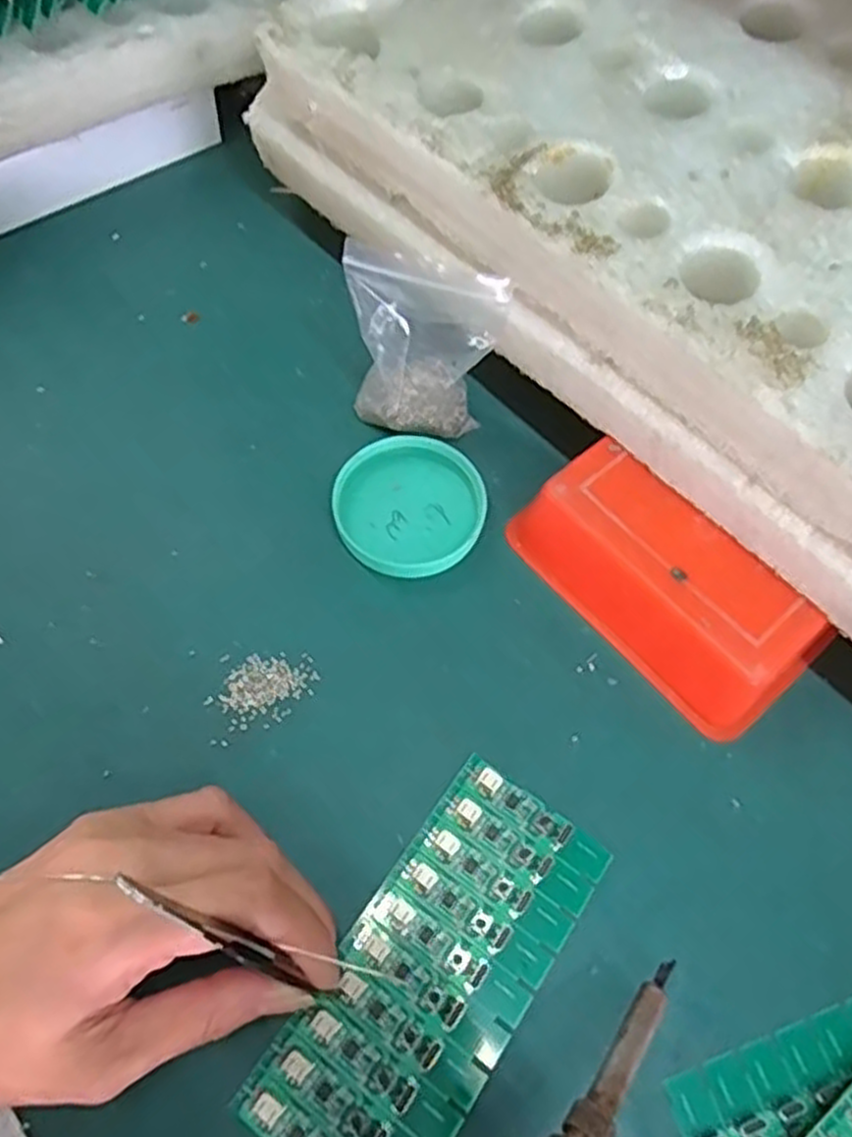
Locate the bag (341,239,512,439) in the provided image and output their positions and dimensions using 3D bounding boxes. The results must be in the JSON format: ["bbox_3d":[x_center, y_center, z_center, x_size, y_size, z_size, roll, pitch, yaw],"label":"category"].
[{"bbox_3d":[0.000,-0.097,0.337,0.064,0.083,0.036,-1,64,-2],"label":"bag"}]

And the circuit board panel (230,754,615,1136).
[{"bbox_3d":[0.004,0.139,0.263,0.062,0.006,0.137,33,66,14],"label":"circuit board panel"}]

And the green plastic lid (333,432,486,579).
[{"bbox_3d":[-0.007,-0.029,0.346,0.068,0.011,0.064,1,64,-1],"label":"green plastic lid"}]

